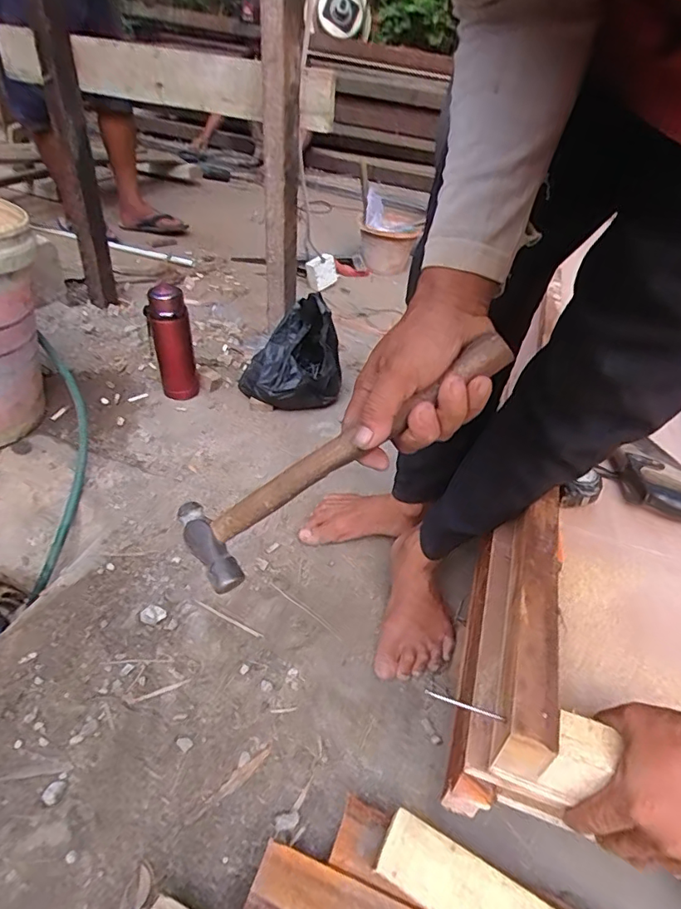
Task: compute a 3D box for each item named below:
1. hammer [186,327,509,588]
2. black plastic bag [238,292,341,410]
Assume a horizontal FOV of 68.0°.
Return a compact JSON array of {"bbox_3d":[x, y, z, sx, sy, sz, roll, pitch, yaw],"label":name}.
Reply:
[{"bbox_3d":[0.001,0.000,0.390,0.289,0.044,0.071,-35,42,10],"label":"hammer"},{"bbox_3d":[-0.119,-0.223,1.114,0.187,0.209,0.190,-13,43,-24],"label":"black plastic bag"}]

